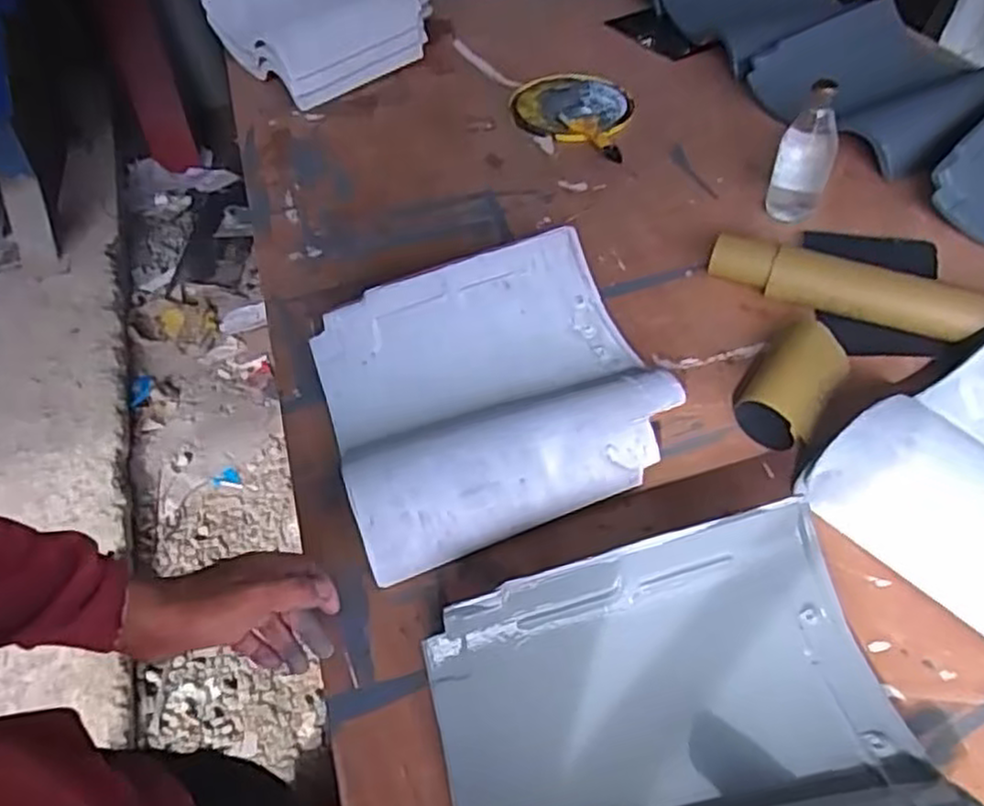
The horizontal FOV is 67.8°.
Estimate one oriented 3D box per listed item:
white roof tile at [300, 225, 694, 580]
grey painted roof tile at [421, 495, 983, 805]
[{"bbox_3d":[-0.006,-0.017,0.740,0.331,0.070,0.309,-18,50,-10],"label":"white roof tile"},{"bbox_3d":[0.131,0.250,0.494,0.315,0.077,0.301,-13,49,-6],"label":"grey painted roof tile"}]

